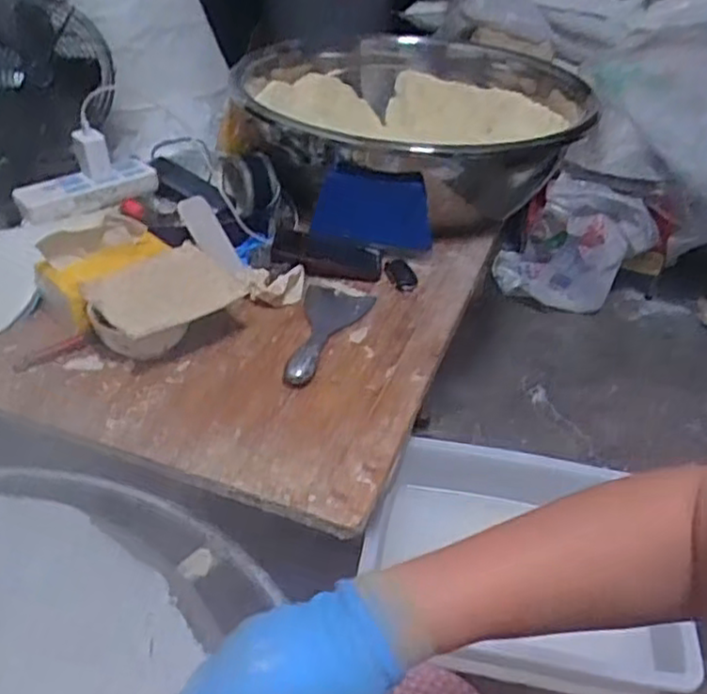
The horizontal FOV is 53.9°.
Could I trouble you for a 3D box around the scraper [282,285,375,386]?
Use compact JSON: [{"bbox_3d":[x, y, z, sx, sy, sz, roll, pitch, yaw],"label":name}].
[{"bbox_3d":[-0.042,-0.024,0.904,0.089,0.018,0.224,12,38,11],"label":"scraper"}]

